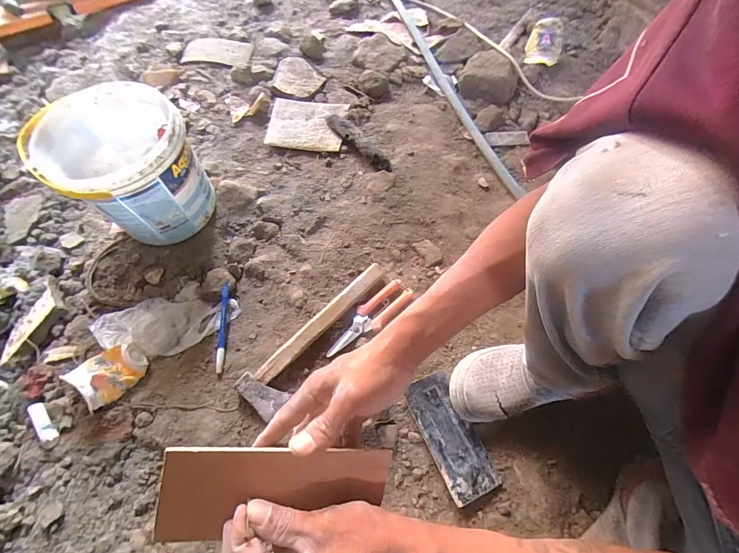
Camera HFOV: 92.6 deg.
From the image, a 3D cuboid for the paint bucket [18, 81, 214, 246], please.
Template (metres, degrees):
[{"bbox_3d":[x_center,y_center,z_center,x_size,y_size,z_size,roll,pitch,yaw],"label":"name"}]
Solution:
[{"bbox_3d":[-0.392,-0.180,0.592,0.196,0.170,0.211,0,66,0],"label":"paint bucket"}]

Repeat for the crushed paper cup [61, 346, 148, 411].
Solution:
[{"bbox_3d":[-0.396,0.144,0.532,0.066,0.050,0.089,38,71,15],"label":"crushed paper cup"}]

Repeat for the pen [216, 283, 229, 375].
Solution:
[{"bbox_3d":[-0.240,0.080,0.578,0.014,0.014,0.150,-5,66,-2],"label":"pen"}]

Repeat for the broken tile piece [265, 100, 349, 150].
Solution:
[{"bbox_3d":[-0.135,-0.331,0.766,0.159,0.016,0.127,6,66,3],"label":"broken tile piece"}]

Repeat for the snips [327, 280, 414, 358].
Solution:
[{"bbox_3d":[-0.001,0.072,0.592,0.167,0.024,0.049,-42,72,-17],"label":"snips"}]

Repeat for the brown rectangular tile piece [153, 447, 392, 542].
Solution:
[{"bbox_3d":[-0.070,0.171,0.279,0.170,0.004,0.073,8,97,-15],"label":"brown rectangular tile piece"}]

